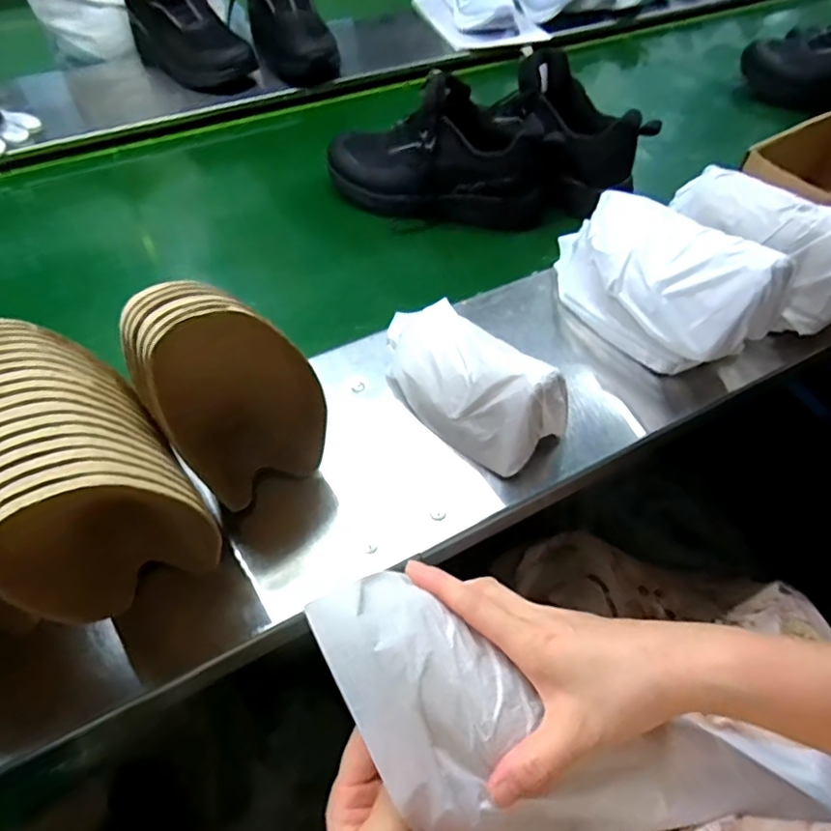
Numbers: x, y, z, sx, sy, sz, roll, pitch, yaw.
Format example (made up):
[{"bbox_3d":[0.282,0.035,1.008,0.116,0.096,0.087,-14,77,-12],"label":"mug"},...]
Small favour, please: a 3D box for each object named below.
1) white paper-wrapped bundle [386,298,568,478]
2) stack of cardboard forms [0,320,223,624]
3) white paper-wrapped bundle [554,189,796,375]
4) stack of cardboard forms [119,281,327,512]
[{"bbox_3d":[0.036,-0.049,0.500,0.093,0.082,0.214,-28,58,-20],"label":"white paper-wrapped bundle"},{"bbox_3d":[-0.211,0.037,0.369,0.107,0.179,0.156,-29,59,-21],"label":"stack of cardboard forms"},{"bbox_3d":[0.236,-0.140,0.551,0.109,0.123,0.227,-22,56,-16],"label":"white paper-wrapped bundle"},{"bbox_3d":[-0.133,-0.011,0.406,0.102,0.174,0.072,-34,61,-23],"label":"stack of cardboard forms"}]

